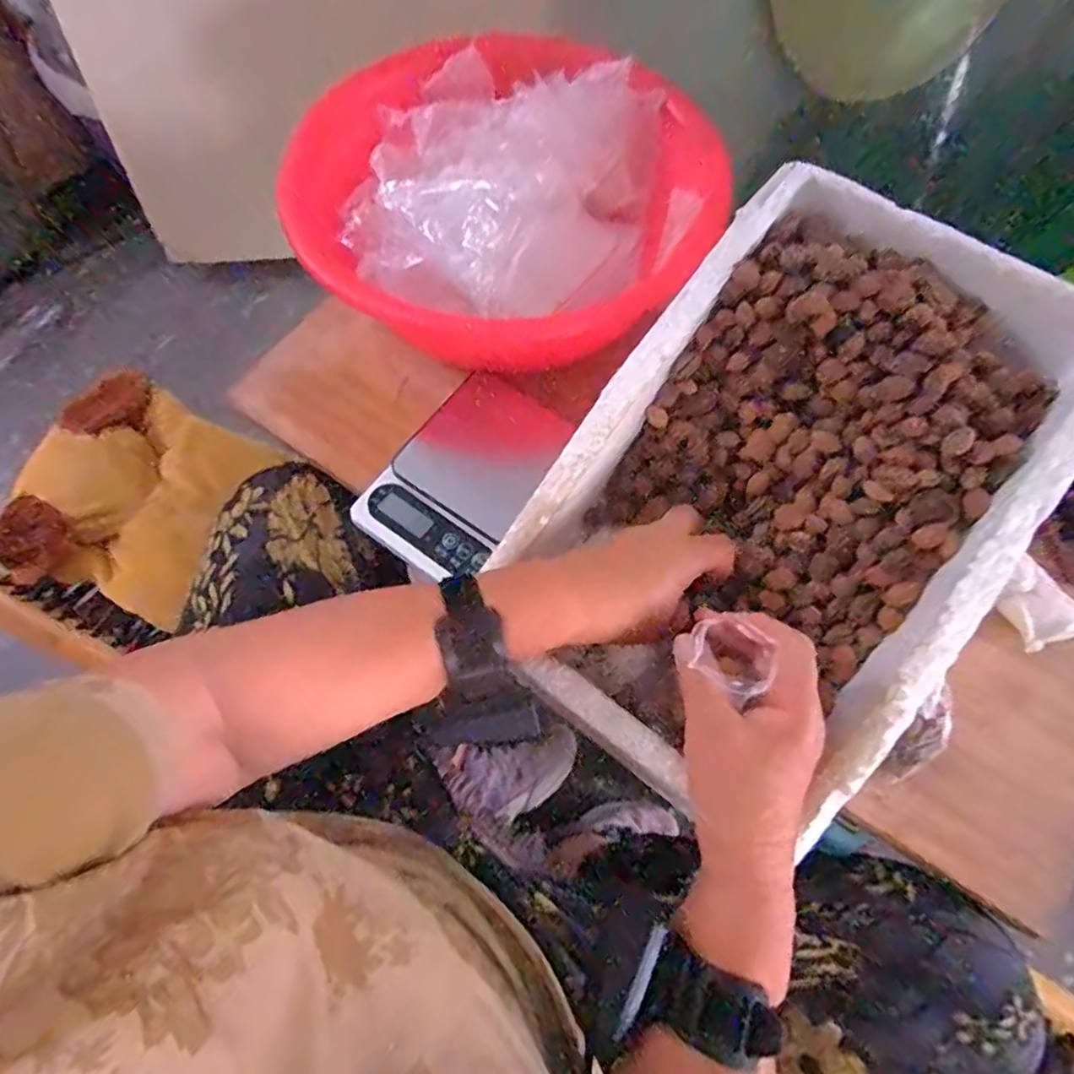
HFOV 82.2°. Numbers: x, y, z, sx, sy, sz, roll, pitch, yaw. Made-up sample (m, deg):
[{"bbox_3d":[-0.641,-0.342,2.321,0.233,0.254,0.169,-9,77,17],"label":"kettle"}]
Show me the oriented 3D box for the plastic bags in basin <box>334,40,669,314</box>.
[{"bbox_3d":[-0.026,-0.309,0.546,0.256,0.061,0.284,8,66,3],"label":"plastic bags in basin"}]

